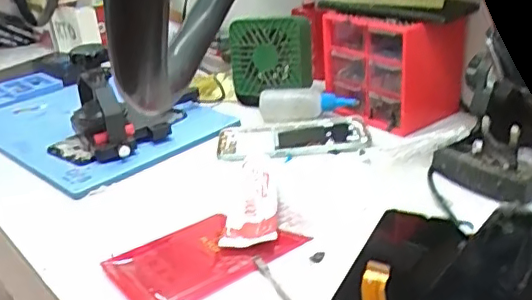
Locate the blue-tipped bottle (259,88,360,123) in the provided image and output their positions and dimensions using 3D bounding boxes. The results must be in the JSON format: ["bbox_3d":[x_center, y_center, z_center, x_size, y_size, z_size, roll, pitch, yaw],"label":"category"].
[{"bbox_3d":[0.050,-0.054,0.674,0.115,0.034,0.041,-3,26,6],"label":"blue-tipped bottle"}]

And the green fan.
[{"bbox_3d":[0.006,-0.109,0.711,0.102,0.113,0.036,-2,26,8],"label":"green fan"}]

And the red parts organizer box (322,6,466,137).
[{"bbox_3d":[0.138,-0.097,0.646,0.082,0.120,0.148,-24,31,-33],"label":"red parts organizer box"}]

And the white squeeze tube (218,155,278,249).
[{"bbox_3d":[-0.007,0.045,0.486,0.042,0.031,0.107,0,26,12],"label":"white squeeze tube"}]

